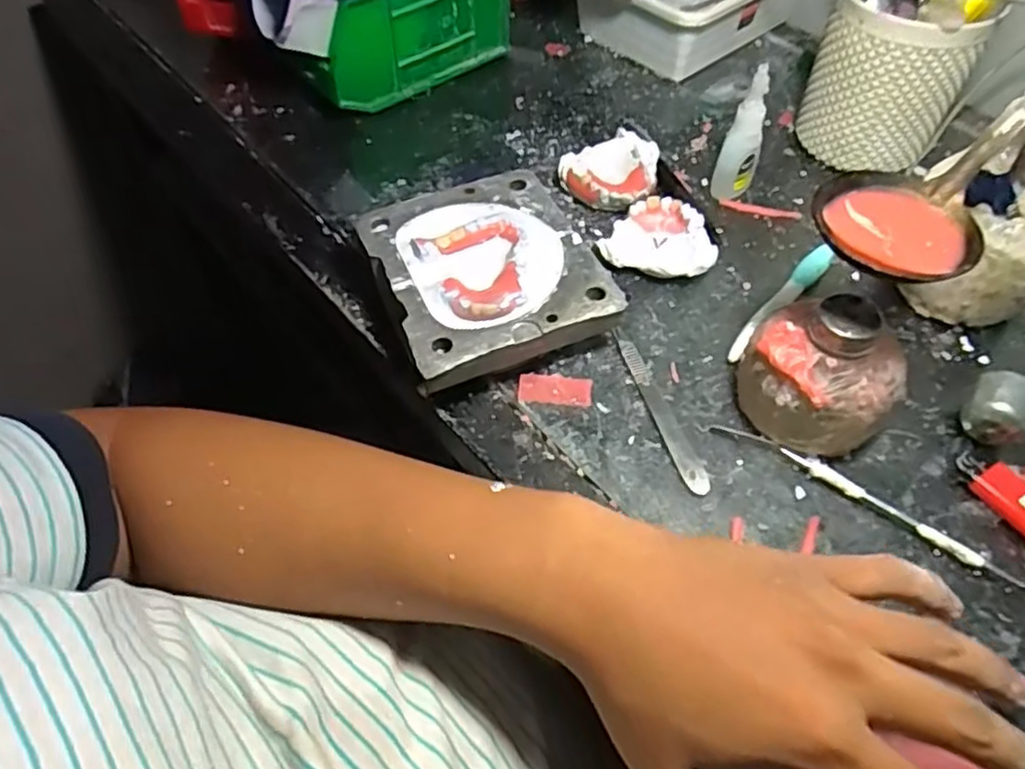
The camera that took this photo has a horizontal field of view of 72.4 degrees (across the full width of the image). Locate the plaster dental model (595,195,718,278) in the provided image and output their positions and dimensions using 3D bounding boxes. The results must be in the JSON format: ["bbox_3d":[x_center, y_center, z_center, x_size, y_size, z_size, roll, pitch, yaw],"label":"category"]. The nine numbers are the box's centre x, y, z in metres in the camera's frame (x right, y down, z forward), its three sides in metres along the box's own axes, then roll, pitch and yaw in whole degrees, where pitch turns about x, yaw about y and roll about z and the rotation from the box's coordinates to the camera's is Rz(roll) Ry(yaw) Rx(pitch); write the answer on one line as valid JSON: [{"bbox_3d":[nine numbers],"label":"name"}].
[{"bbox_3d":[0.094,-0.091,0.440,0.067,0.028,0.057,20,57,14],"label":"plaster dental model"}]

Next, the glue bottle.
[{"bbox_3d":[0.149,-0.158,0.452,0.023,0.088,0.022,24,58,17],"label":"glue bottle"}]

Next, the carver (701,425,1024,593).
[{"bbox_3d":[0.182,0.062,0.338,0.182,0.006,0.012,30,60,20],"label":"carver"}]

